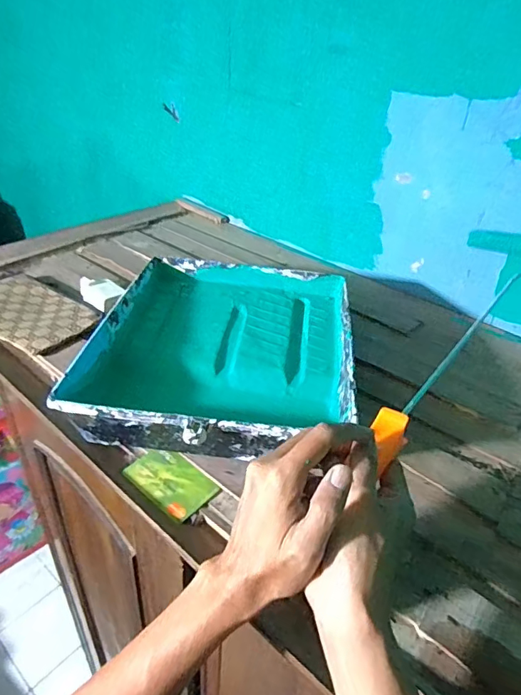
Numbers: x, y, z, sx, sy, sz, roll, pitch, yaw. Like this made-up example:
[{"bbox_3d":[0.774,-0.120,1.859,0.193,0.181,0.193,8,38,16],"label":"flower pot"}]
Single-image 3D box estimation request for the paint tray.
[{"bbox_3d":[-0.040,-0.003,0.585,0.284,0.060,0.343,5,35,4],"label":"paint tray"}]

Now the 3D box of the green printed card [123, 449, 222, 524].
[{"bbox_3d":[-0.086,0.129,0.464,0.085,0.007,0.053,28,42,32],"label":"green printed card"}]

